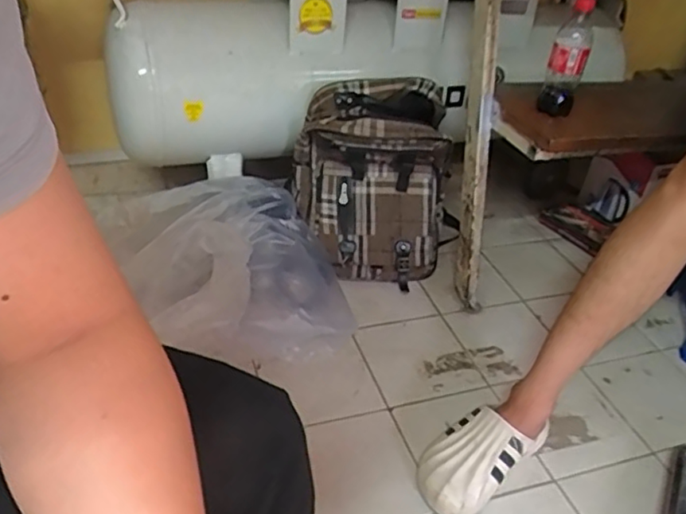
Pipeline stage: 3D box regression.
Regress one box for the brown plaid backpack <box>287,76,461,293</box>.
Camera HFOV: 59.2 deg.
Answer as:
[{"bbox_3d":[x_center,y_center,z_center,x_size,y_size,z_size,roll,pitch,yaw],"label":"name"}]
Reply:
[{"bbox_3d":[0.057,-0.151,1.233,0.305,0.376,0.176,2,37,-5],"label":"brown plaid backpack"}]

